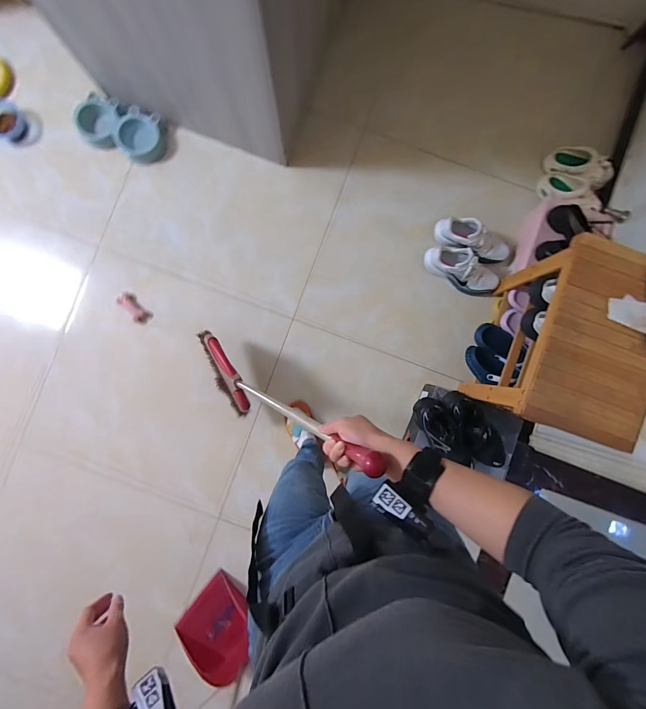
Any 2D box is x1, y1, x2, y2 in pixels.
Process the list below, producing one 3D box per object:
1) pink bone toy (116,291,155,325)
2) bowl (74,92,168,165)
[{"bbox_3d":[-0.728,-0.179,1.305,0.067,0.033,0.138,-44,89,0],"label":"pink bone toy"},{"bbox_3d":[-0.745,-0.836,1.262,0.299,0.080,0.168,17,90,0],"label":"bowl"}]

